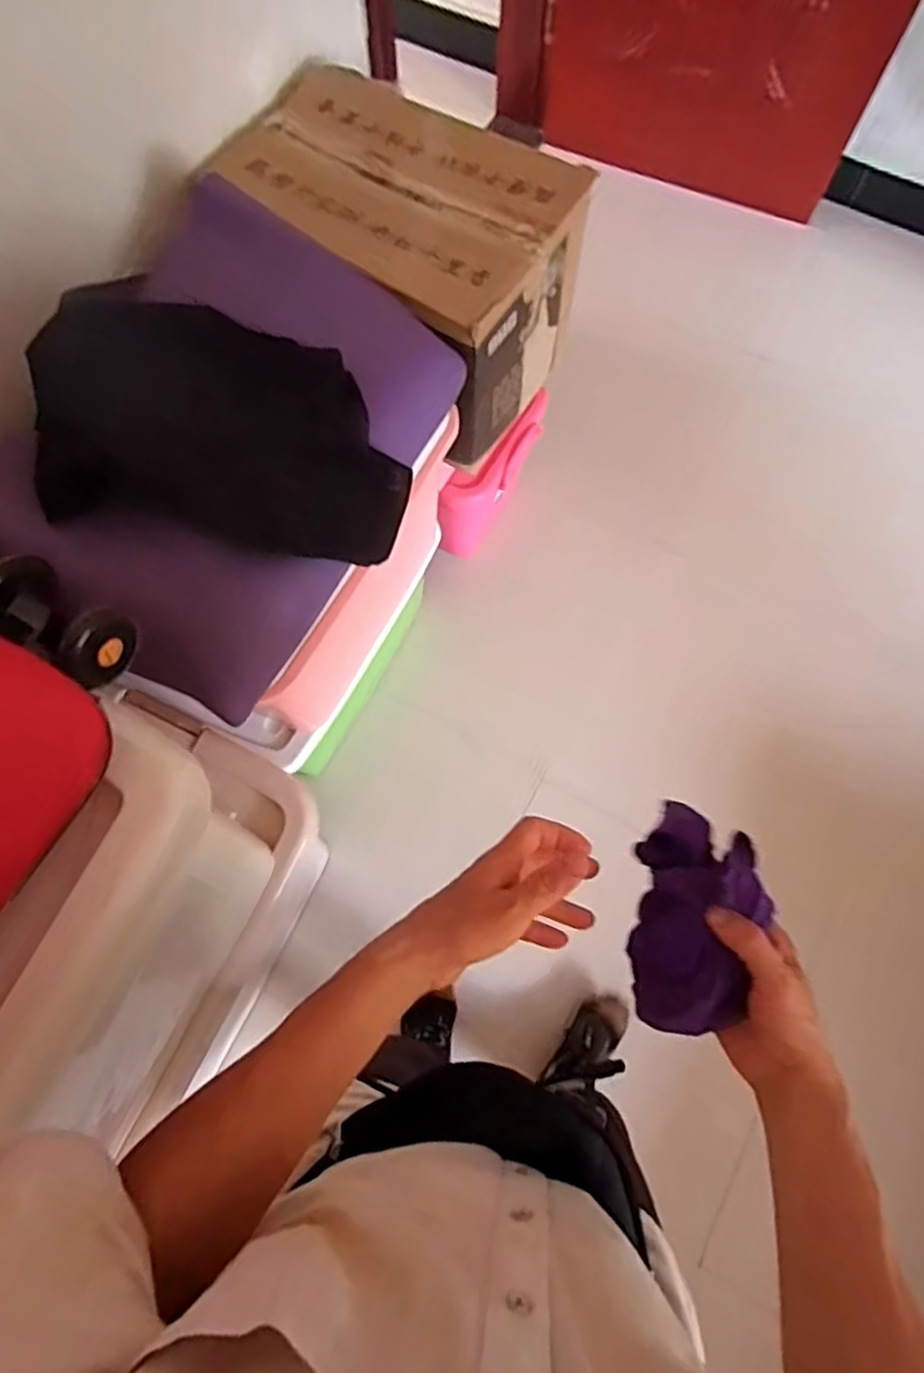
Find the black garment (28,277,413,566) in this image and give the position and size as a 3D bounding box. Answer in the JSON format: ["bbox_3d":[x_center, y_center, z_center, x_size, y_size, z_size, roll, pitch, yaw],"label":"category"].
[{"bbox_3d":[-0.247,-0.247,0.686,0.365,0.155,0.183,8,72,3],"label":"black garment"}]

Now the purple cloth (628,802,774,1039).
[{"bbox_3d":[0.168,0.164,0.477,0.085,0.058,0.149,4,72,1],"label":"purple cloth"}]

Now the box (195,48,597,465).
[{"bbox_3d":[-0.087,-0.616,1.005,0.467,0.260,0.348,32,75,10],"label":"box"}]

